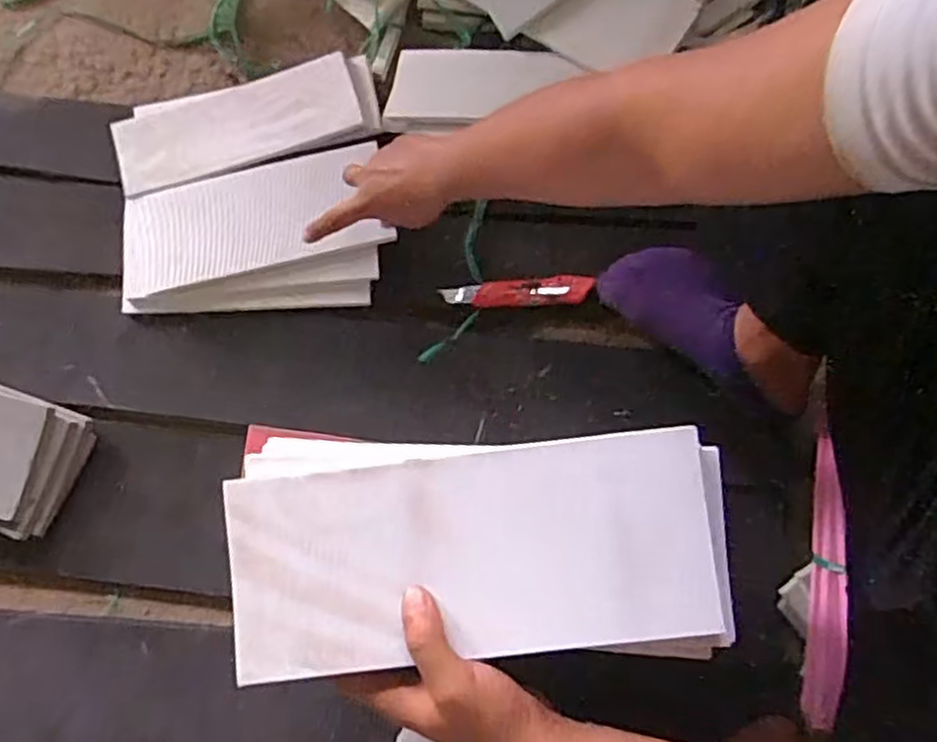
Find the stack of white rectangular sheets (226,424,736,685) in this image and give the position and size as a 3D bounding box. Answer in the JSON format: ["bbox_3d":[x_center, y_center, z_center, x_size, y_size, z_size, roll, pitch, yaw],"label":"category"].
[{"bbox_3d":[0.005,0.105,0.443,0.288,0.021,0.136,-3,79,5],"label":"stack of white rectangular sheets"}]

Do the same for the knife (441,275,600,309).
[{"bbox_3d":[0.054,-0.086,0.813,0.164,0.014,0.030,-3,79,0],"label":"knife"}]

